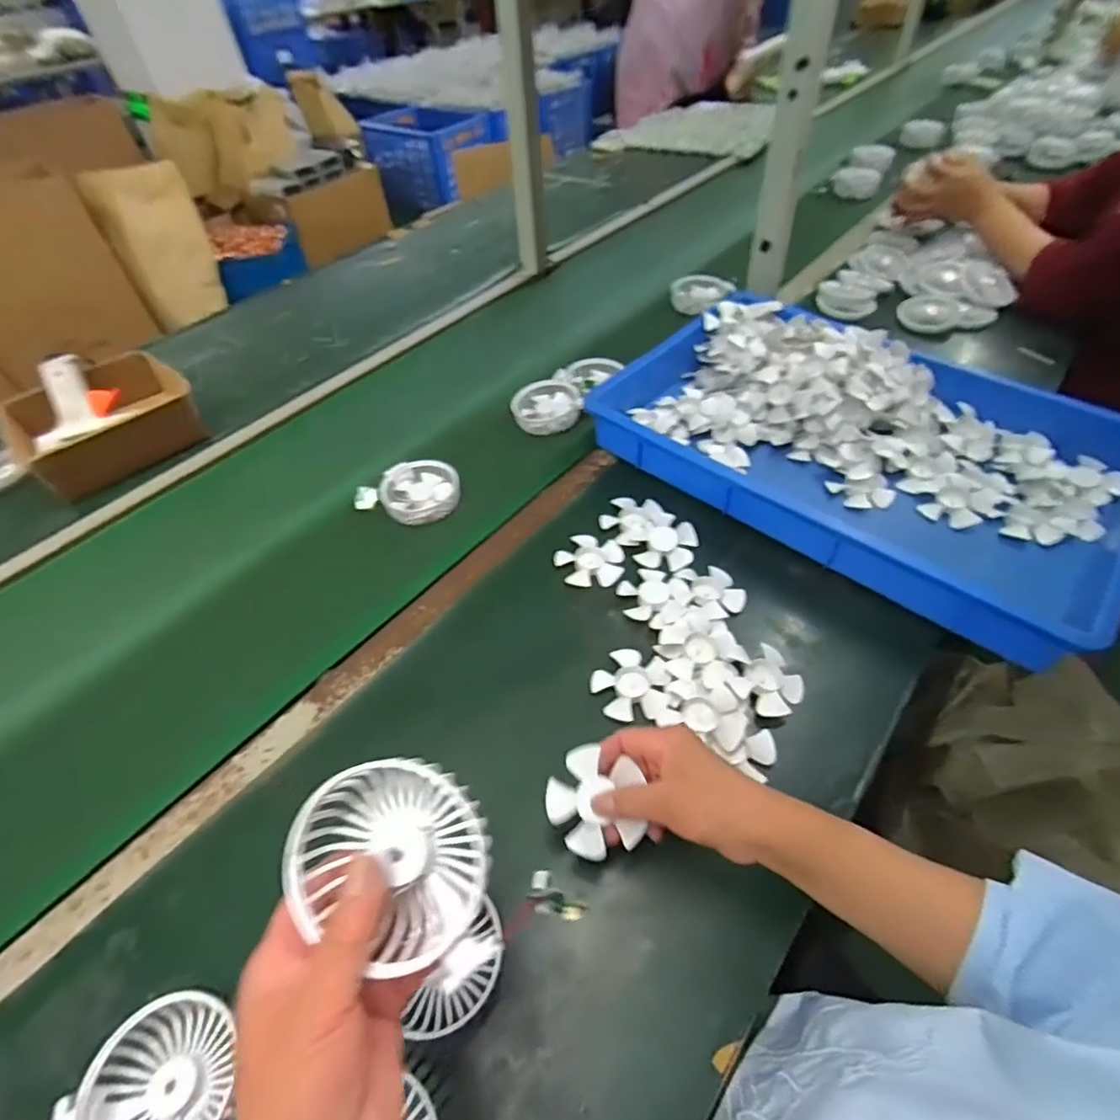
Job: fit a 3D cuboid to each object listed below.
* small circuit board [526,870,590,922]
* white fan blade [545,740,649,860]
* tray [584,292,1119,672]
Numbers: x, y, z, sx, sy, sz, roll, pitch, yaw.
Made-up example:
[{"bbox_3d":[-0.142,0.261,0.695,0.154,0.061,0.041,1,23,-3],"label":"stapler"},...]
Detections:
[{"bbox_3d":[-0.002,0.172,0.297,0.031,0.013,0.017,32,56,10],"label":"small circuit board"},{"bbox_3d":[0.023,0.175,0.429,0.072,0.017,0.072,0,71,1],"label":"white fan blade"},{"bbox_3d":[0.370,-0.164,0.710,0.569,0.076,0.430,34,59,30],"label":"tray"}]

